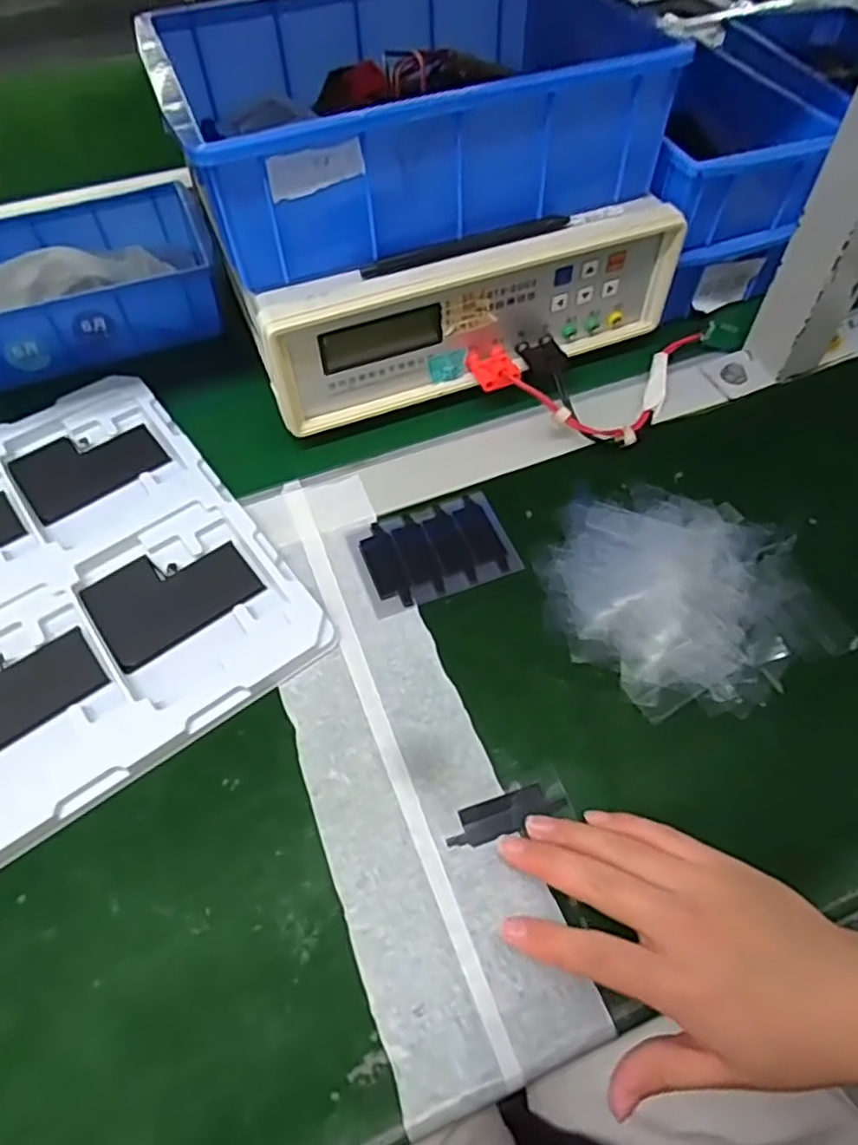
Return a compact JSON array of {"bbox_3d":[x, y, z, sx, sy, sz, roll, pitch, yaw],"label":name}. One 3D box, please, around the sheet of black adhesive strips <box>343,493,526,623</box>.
[{"bbox_3d":[0.002,-0.015,0.426,0.094,0.004,0.065,-18,58,-11],"label":"sheet of black adhesive strips"}]

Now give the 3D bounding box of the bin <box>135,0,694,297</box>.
[{"bbox_3d":[-0.017,-0.291,0.447,0.271,0.100,0.187,-19,58,-12],"label":"bin"}]

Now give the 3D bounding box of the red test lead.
[{"bbox_3d":[0.130,-0.158,0.496,0.117,0.033,0.183,39,65,23],"label":"red test lead"}]

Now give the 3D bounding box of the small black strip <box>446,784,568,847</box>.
[{"bbox_3d":[0.037,0.118,0.335,0.059,0.006,0.019,-20,59,-8],"label":"small black strip"}]

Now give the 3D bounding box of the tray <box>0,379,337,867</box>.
[{"bbox_3d":[-0.257,0.028,0.395,0.314,0.013,0.274,-33,62,-19],"label":"tray"}]

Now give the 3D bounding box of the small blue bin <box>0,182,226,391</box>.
[{"bbox_3d":[-0.268,-0.224,0.528,0.199,0.053,0.142,-18,58,-11],"label":"small blue bin"}]

